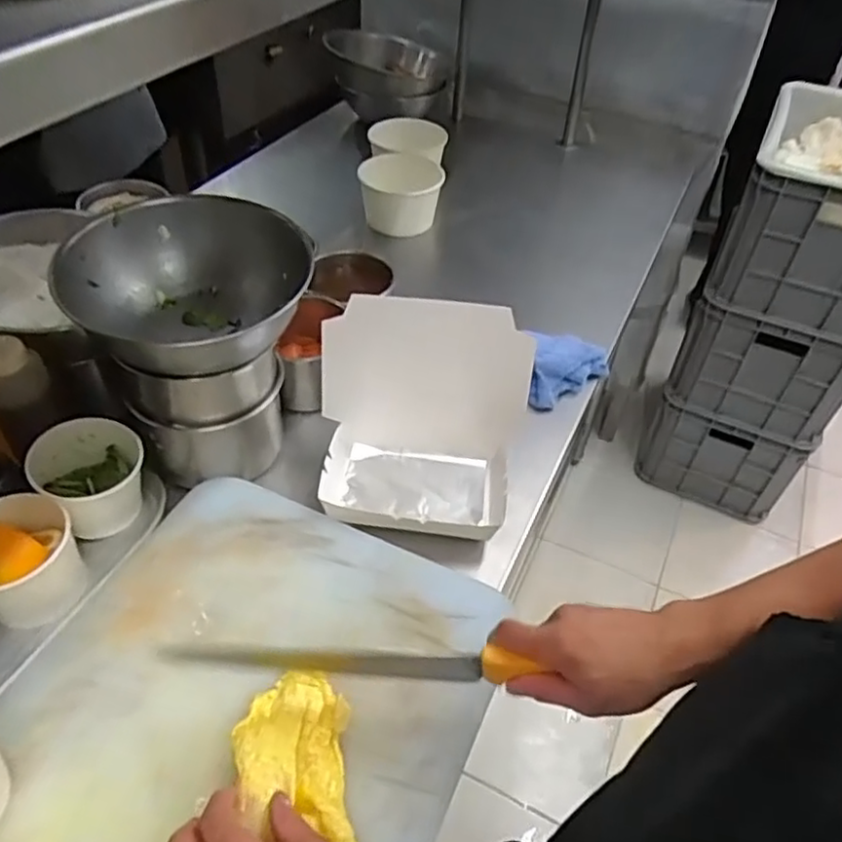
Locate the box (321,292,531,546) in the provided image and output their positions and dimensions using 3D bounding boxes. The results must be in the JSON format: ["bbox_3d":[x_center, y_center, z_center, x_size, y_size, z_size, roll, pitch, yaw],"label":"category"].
[{"bbox_3d":[0.007,0.002,0.661,0.212,0.172,0.165,2,45,-1],"label":"box"}]

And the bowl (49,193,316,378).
[{"bbox_3d":[-0.213,-0.123,0.636,0.204,0.097,0.204,-7,46,-11],"label":"bowl"}]

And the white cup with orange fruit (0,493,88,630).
[{"bbox_3d":[-0.343,0.121,0.574,0.082,0.078,0.092,35,53,28],"label":"white cup with orange fruit"}]

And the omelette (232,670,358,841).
[{"bbox_3d":[-0.092,0.241,0.484,0.081,0.019,0.125,-2,45,-6],"label":"omelette"}]

